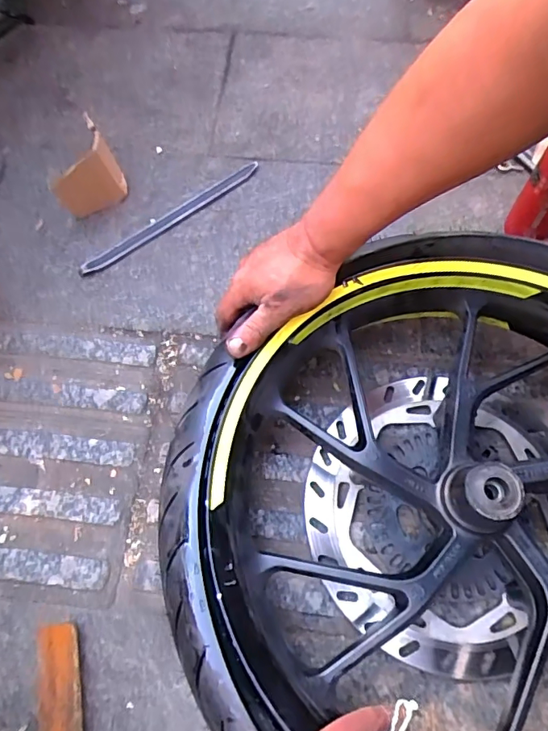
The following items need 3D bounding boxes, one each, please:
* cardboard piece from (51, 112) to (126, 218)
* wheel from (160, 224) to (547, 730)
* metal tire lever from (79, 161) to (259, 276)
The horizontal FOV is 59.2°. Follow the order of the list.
[{"bbox_3d":[-0.261,-0.268,0.662,0.094,0.075,0.077,-24,67,-10],"label":"cardboard piece"},{"bbox_3d":[0.176,0.136,0.435,0.495,0.133,0.465,0,65,1],"label":"wheel"},{"bbox_3d":[-0.136,-0.203,0.657,0.284,0.005,0.023,-38,70,-15],"label":"metal tire lever"}]

